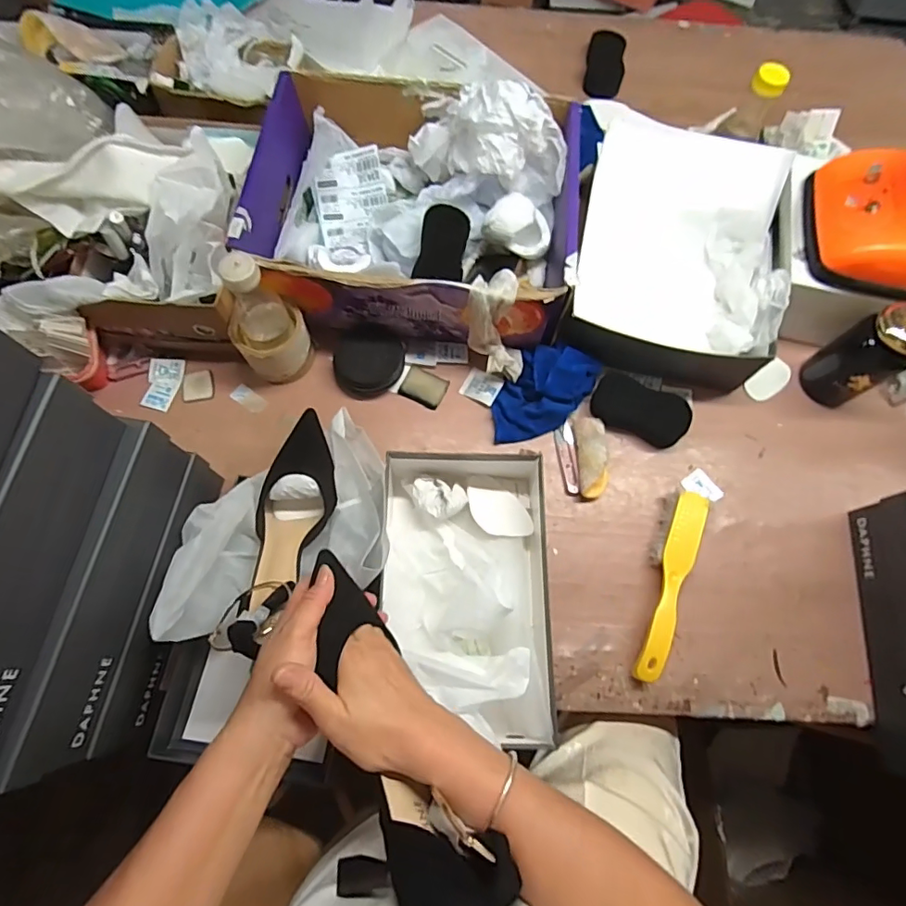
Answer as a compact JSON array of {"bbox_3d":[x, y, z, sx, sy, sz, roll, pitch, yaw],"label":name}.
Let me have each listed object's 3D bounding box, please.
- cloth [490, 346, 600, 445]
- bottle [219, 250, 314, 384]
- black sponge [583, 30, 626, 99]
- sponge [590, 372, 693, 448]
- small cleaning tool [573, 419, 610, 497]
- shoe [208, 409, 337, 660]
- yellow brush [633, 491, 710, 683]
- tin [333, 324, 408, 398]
[{"bbox_3d":[0.117,-0.079,0.675,0.099,0.056,0.157,34,73,9],"label":"cloth"},{"bbox_3d":[-0.227,-0.158,0.619,0.082,0.184,0.070,-26,74,-11],"label":"bottle"},{"bbox_3d":[0.269,-0.682,0.908,0.065,0.029,0.131,9,71,1],"label":"black sponge"},{"bbox_3d":[0.249,-0.056,0.689,0.128,0.033,0.063,25,72,7],"label":"sponge"},{"bbox_3d":[0.182,0.003,0.664,0.040,0.026,0.105,2,71,-1],"label":"small cleaning tool"},{"bbox_3d":[-0.180,0.081,0.557,0.086,0.075,0.267,7,57,0],"label":"shoe"},{"bbox_3d":[0.255,0.153,0.606,0.049,0.036,0.227,21,72,5],"label":"yellow brush"},{"bbox_3d":[-0.113,-0.124,0.691,0.091,0.042,0.090,1,71,-2],"label":"tin"}]

